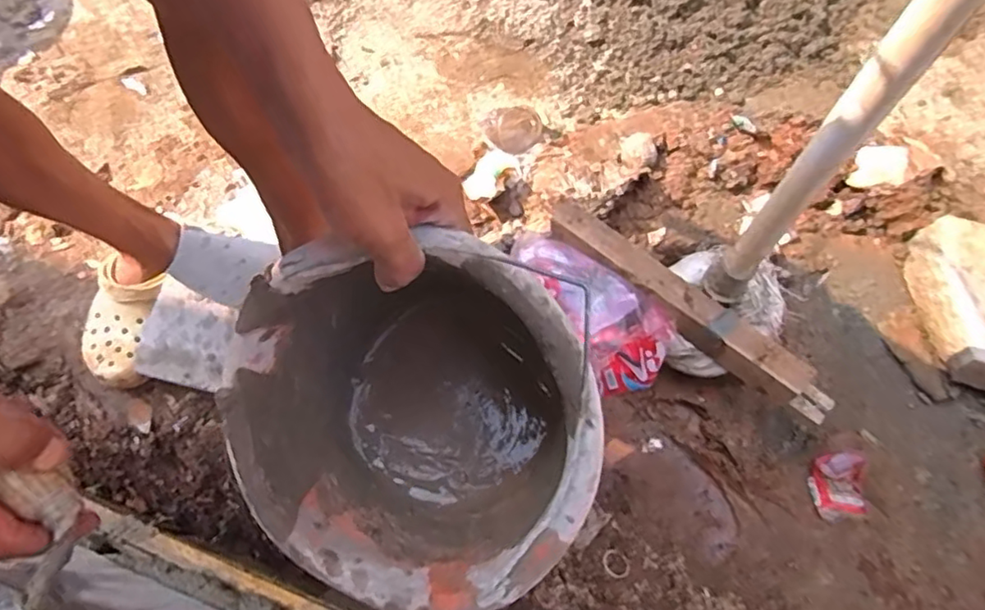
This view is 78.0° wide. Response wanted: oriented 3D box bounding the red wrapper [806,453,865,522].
[{"bbox_3d":[0.422,0.220,0.738,0.064,0.029,0.076,-9,69,-1],"label":"red wrapper"}]

